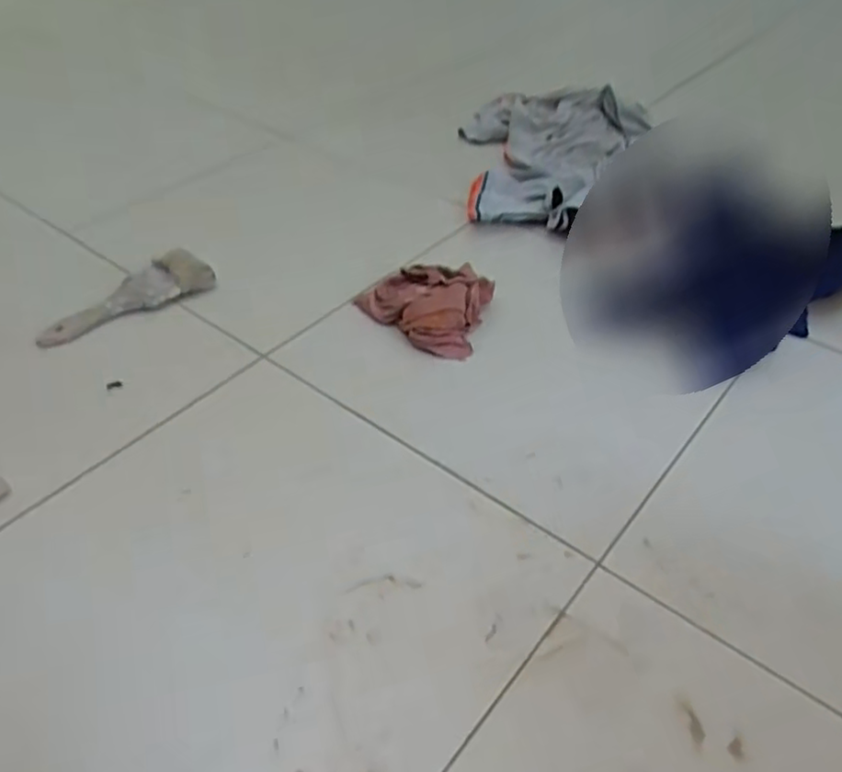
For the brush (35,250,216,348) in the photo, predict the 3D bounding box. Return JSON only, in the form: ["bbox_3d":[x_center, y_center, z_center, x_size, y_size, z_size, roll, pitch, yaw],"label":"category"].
[{"bbox_3d":[-0.339,-0.102,0.793,0.196,0.024,0.065,-32,51,-29],"label":"brush"}]

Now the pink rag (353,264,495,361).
[{"bbox_3d":[-0.004,-0.092,0.769,0.147,0.054,0.110,12,44,14],"label":"pink rag"}]

